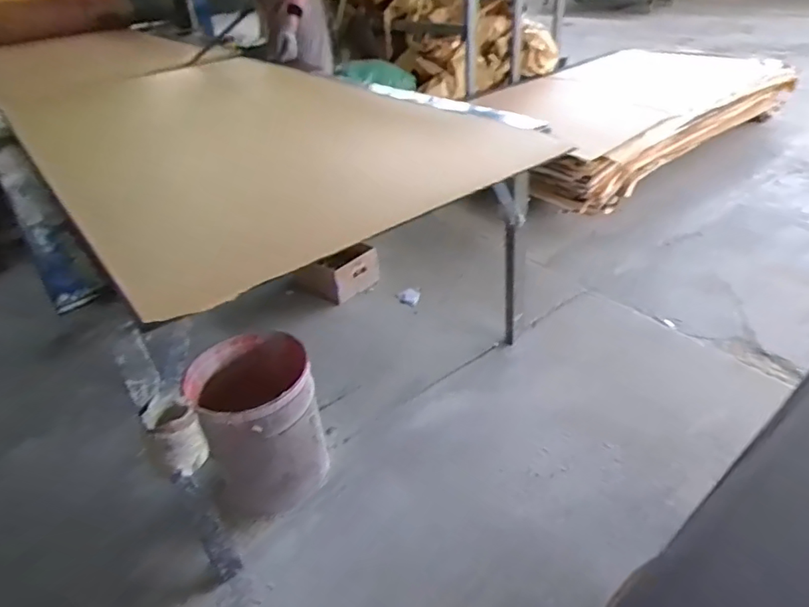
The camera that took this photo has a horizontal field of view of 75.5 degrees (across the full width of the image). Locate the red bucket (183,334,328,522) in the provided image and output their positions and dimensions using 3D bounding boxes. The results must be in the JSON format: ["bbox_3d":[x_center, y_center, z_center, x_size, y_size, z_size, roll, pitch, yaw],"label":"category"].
[{"bbox_3d":[-0.385,0.323,1.417,0.294,0.389,0.351,-19,38,-19],"label":"red bucket"}]

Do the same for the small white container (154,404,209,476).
[{"bbox_3d":[-0.436,0.268,1.031,0.082,0.115,0.084,-26,40,-27],"label":"small white container"}]

